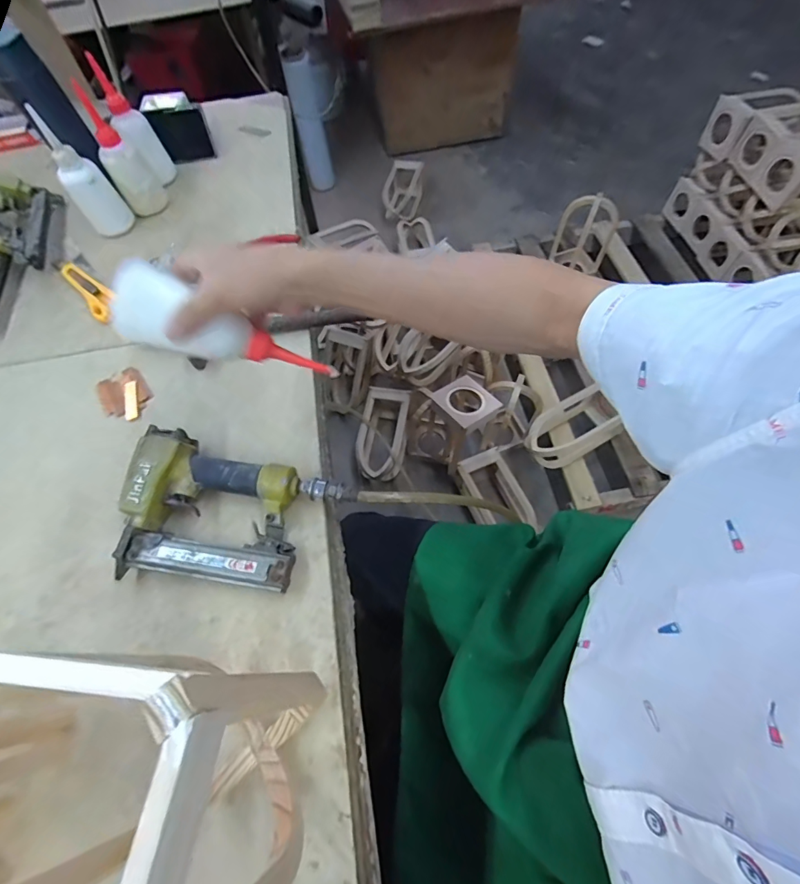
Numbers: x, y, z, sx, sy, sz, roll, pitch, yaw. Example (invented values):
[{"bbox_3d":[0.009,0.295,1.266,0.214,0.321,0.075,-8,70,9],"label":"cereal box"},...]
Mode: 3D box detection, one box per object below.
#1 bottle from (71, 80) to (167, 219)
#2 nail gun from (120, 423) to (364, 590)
[{"bbox_3d":[-0.420,-0.433,0.619,0.061,0.152,0.062,-29,67,-10],"label":"bottle"},{"bbox_3d":[-0.166,0.068,0.422,0.219,0.047,0.148,3,65,4],"label":"nail gun"}]

